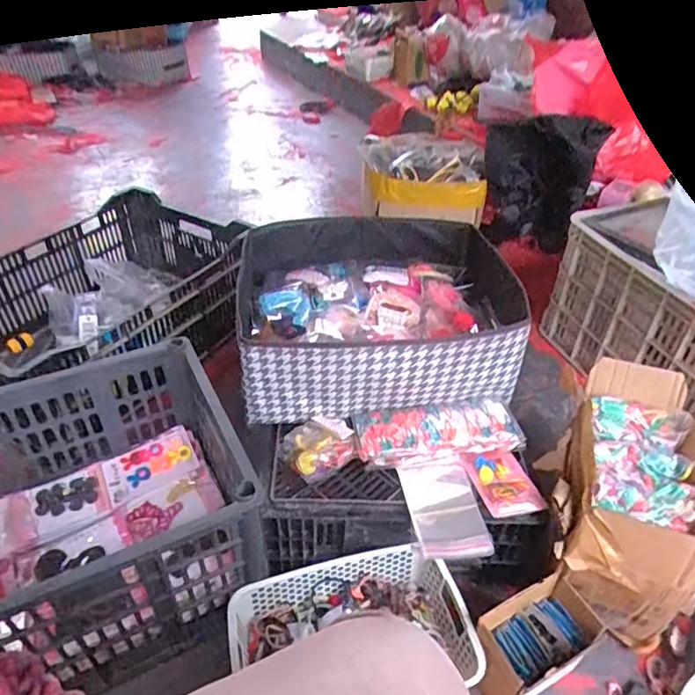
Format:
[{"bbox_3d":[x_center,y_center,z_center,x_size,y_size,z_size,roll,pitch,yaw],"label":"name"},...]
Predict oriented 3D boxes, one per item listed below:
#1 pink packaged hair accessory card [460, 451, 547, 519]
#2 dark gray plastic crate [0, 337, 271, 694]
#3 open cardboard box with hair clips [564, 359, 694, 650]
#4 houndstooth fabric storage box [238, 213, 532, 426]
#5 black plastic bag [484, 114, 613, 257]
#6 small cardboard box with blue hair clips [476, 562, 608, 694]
[{"bbox_3d":[0.211,0.186,0.744,0.076,0.018,0.098,-6,41,-10],"label":"pink packaged hair accessory card"},{"bbox_3d":[-0.392,0.227,0.722,0.476,0.229,0.351,-15,43,-20],"label":"dark gray plastic crate"},{"bbox_3d":[0.411,0.208,0.803,0.190,0.229,0.346,13,41,13],"label":"open cardboard box with hair clips"},{"bbox_3d":[0.054,-0.063,0.889,0.444,0.147,0.368,-2,40,-5],"label":"houndstooth fabric storage box"},{"bbox_3d":[0.492,-0.418,1.447,0.266,0.355,0.124,-5,40,-9],"label":"black plastic bag"},{"bbox_3d":[0.236,0.385,0.704,0.162,0.092,0.094,-17,43,-22],"label":"small cardboard box with blue hair clips"}]

